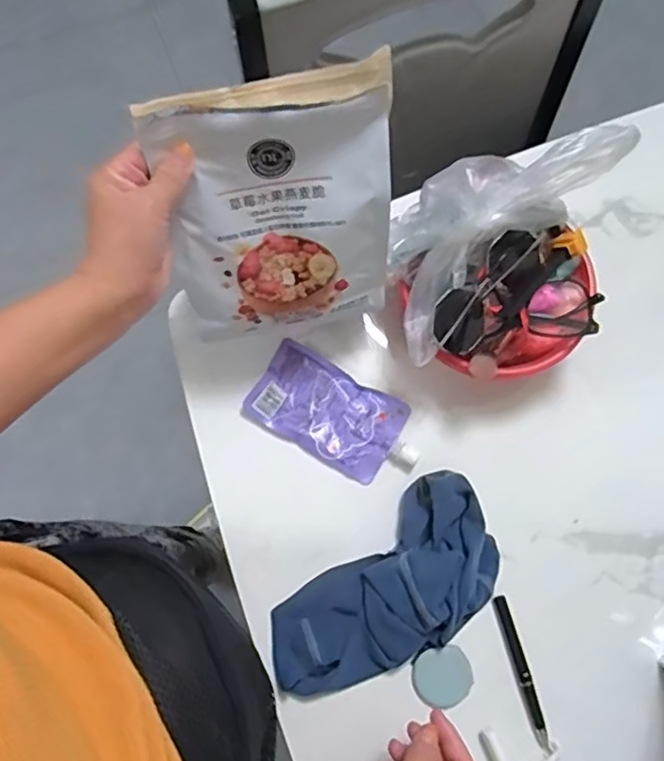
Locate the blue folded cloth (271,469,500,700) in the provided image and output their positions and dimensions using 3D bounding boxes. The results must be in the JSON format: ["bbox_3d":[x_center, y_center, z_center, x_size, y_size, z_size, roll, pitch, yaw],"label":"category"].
[{"bbox_3d":[0.051,0.193,0.545,0.230,0.043,0.116,-36,78,-8],"label":"blue folded cloth"}]

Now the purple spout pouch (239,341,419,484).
[{"bbox_3d":[0.005,0.036,0.595,0.166,0.020,0.087,28,78,7],"label":"purple spout pouch"}]

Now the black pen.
[{"bbox_3d":[0.172,0.262,0.548,0.013,0.010,0.129,-15,76,-3],"label":"black pen"}]

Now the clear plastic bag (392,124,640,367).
[{"bbox_3d":[0.144,-0.137,0.531,0.254,0.086,0.114,-38,78,10],"label":"clear plastic bag"}]

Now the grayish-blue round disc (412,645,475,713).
[{"bbox_3d":[0.099,0.265,0.542,0.054,0.006,0.049,-11,84,-8],"label":"grayish-blue round disc"}]

